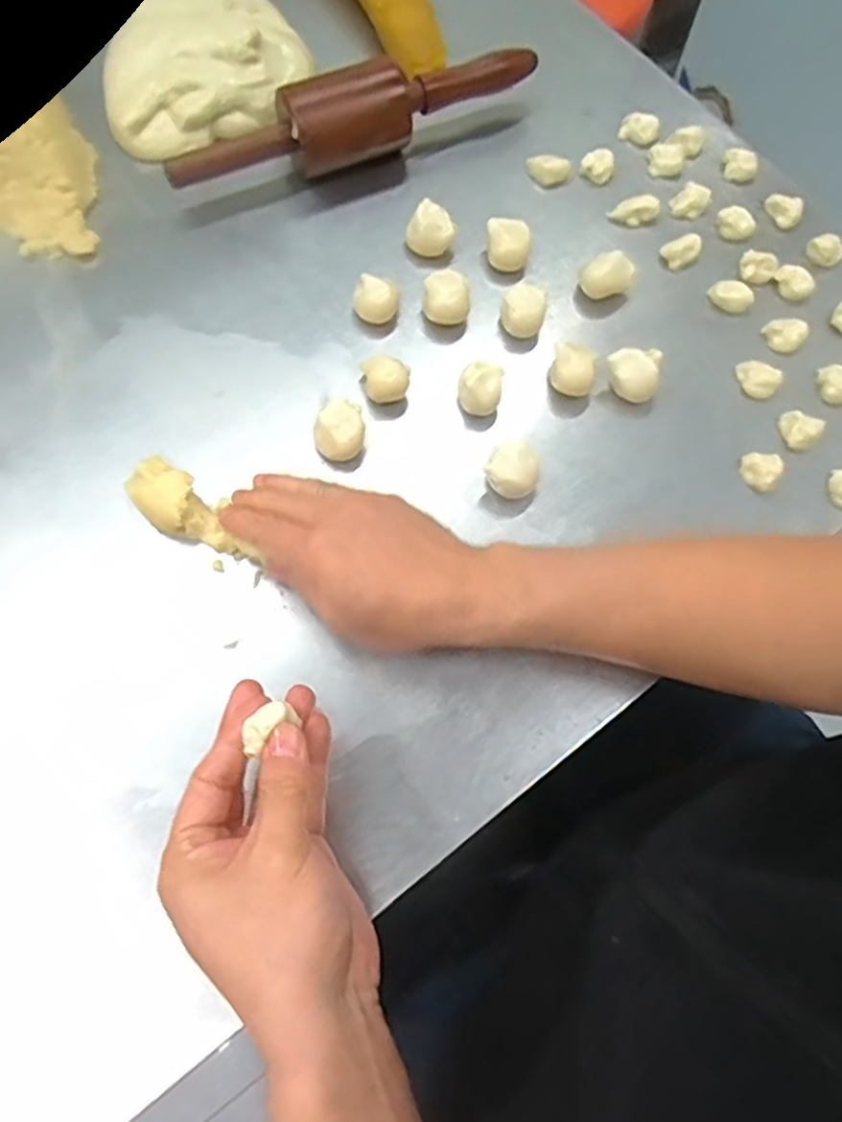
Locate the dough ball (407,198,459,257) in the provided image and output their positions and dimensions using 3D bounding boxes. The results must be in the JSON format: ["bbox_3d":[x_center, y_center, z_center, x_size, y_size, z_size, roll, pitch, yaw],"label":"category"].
[{"bbox_3d":[0.008,-0.245,0.528,0.034,0.022,0.028,10,70,2],"label":"dough ball"}]

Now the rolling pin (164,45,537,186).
[{"bbox_3d":[-0.041,-0.331,0.534,0.299,0.050,0.050,-24,73,-10],"label":"rolling pin"}]

